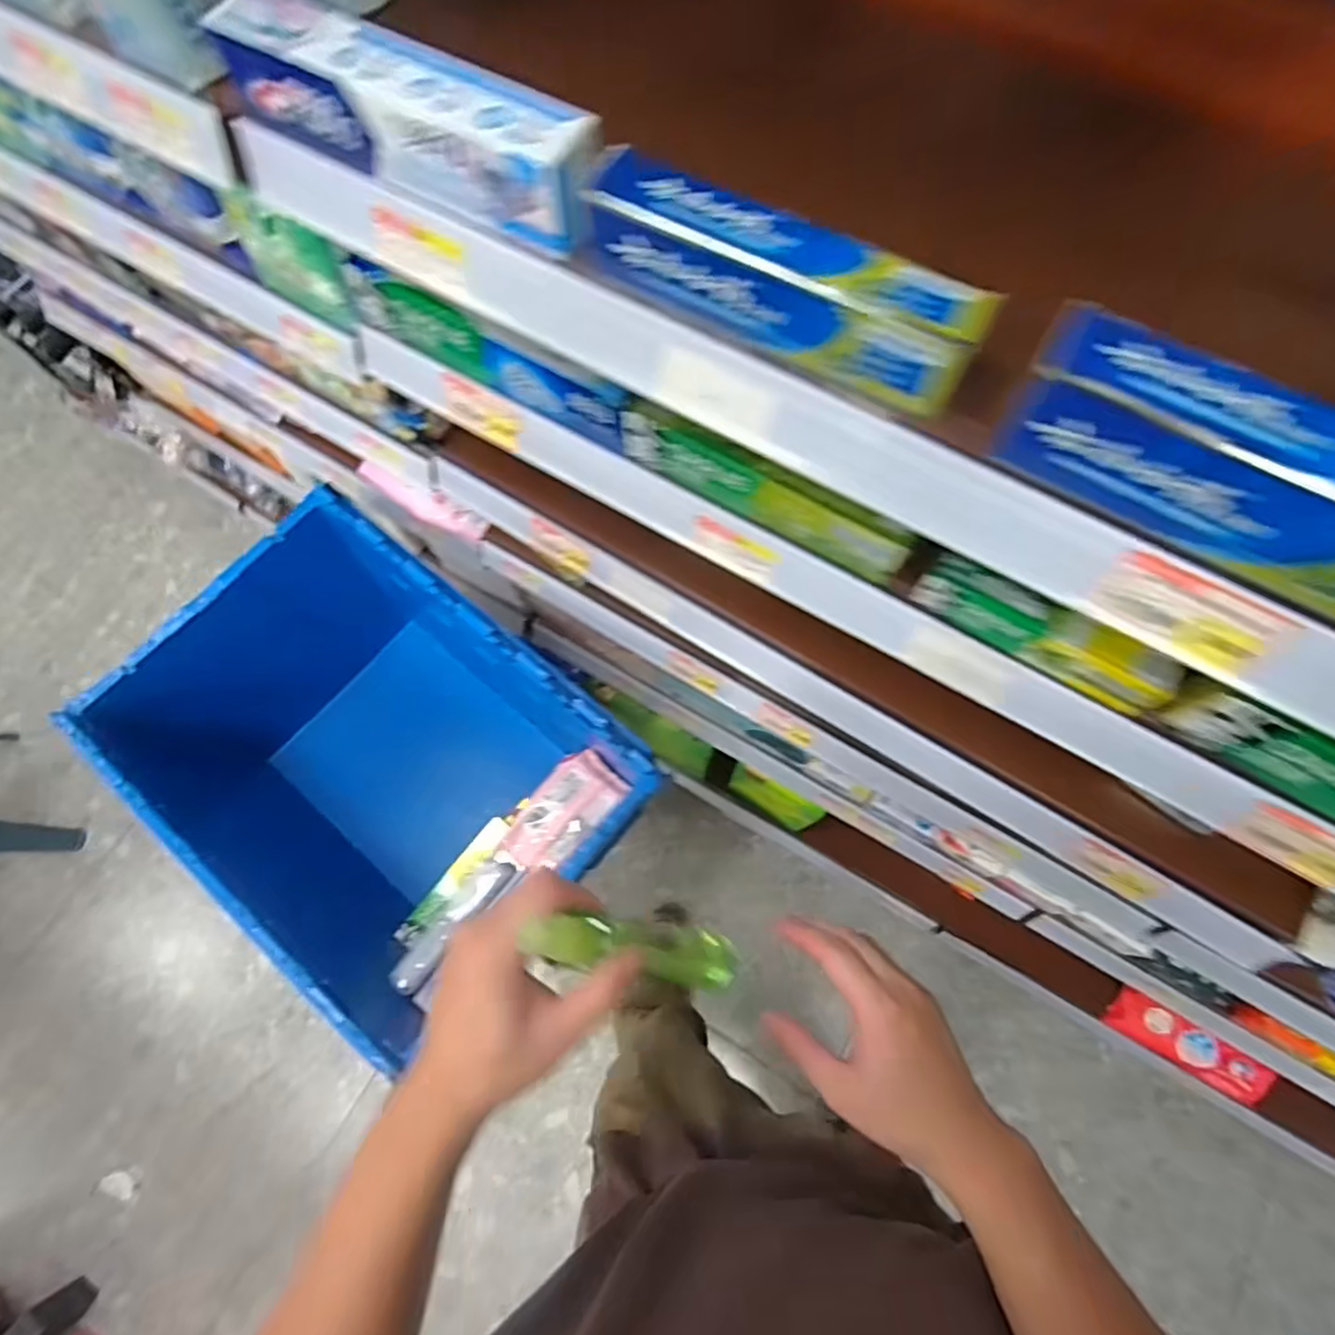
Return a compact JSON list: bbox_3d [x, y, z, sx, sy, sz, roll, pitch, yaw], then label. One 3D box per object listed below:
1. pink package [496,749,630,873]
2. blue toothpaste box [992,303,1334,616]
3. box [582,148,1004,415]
[{"bbox_3d":[-0.131,0.184,0.854,0.089,0.055,0.160,36,77,12],"label":"pink package"},{"bbox_3d":[0.233,-0.072,0.262,0.191,0.047,0.040,31,76,10],"label":"blue toothpaste box"},{"bbox_3d":[0.050,-0.176,0.305,0.185,0.039,0.036,27,75,9],"label":"box"}]

